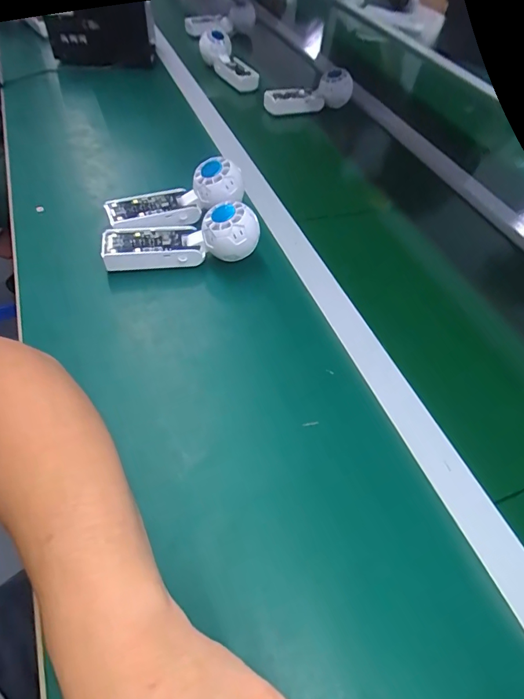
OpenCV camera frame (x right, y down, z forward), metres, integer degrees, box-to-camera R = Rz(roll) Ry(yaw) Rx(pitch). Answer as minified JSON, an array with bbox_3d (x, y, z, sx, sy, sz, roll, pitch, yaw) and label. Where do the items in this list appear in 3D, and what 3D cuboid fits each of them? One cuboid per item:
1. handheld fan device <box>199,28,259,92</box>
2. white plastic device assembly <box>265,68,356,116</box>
[{"bbox_3d":[-0.070,-0.591,0.860,0.078,0.074,0.162,-19,56,-17],"label":"handheld fan device"},{"bbox_3d":[0.090,-0.494,0.800,0.174,0.072,0.052,-5,53,-8],"label":"white plastic device assembly"}]

